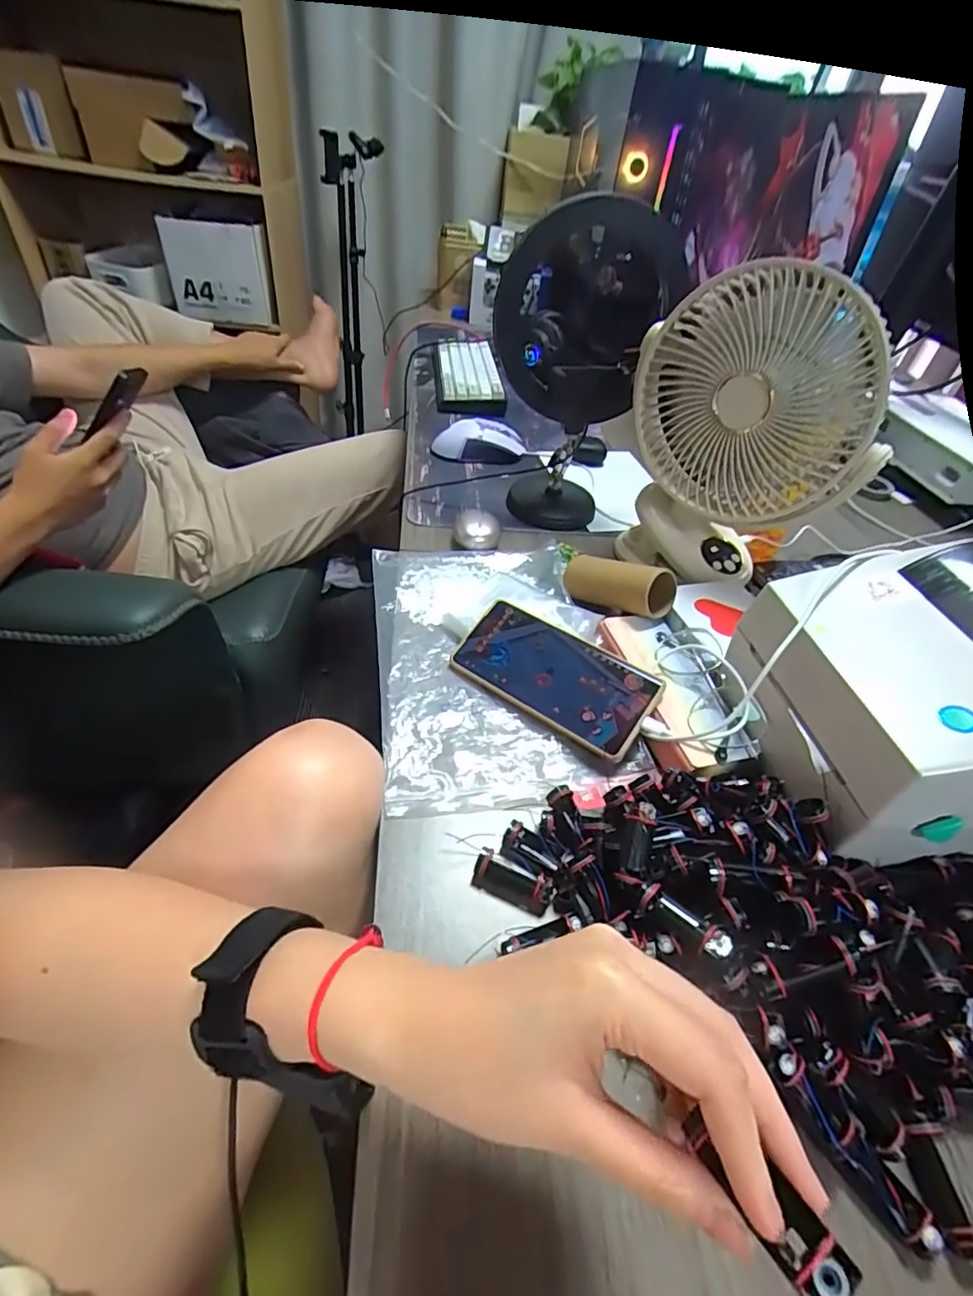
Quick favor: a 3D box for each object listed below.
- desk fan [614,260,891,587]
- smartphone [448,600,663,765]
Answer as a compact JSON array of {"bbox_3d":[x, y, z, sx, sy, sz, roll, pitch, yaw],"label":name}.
[{"bbox_3d":[0.230,-0.179,0.511,0.112,0.282,0.208,-28,54,-31],"label":"desk fan"},{"bbox_3d":[0.051,0.019,0.451,0.165,0.007,0.075,30,70,26],"label":"smartphone"}]

